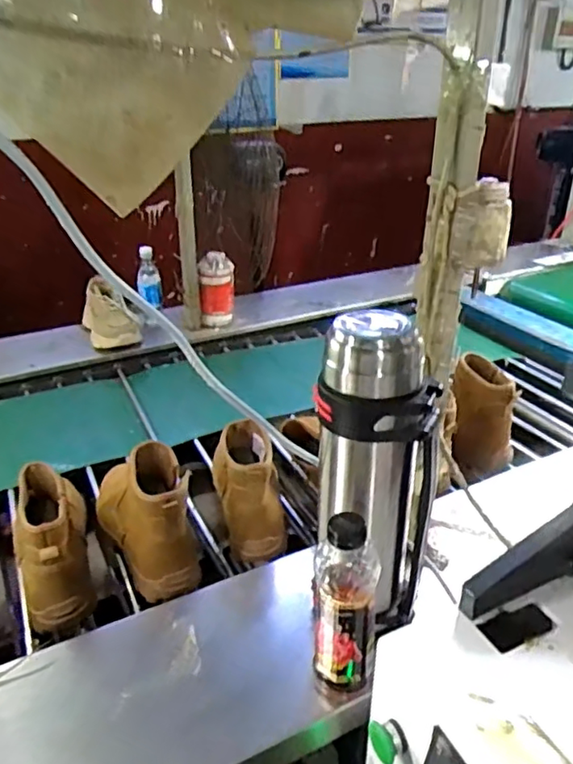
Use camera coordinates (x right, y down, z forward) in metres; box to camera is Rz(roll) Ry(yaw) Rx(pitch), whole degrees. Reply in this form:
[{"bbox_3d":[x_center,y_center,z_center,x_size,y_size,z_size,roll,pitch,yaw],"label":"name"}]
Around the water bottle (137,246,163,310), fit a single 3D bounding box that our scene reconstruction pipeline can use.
[{"bbox_3d":[-0.359,-0.265,1.558,0.059,0.147,0.073,-3,30,-3],"label":"water bottle"}]

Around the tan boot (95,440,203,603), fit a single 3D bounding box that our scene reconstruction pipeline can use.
[{"bbox_3d":[-0.207,0.165,0.861,0.092,0.151,0.223,-20,34,-29],"label":"tan boot"}]

